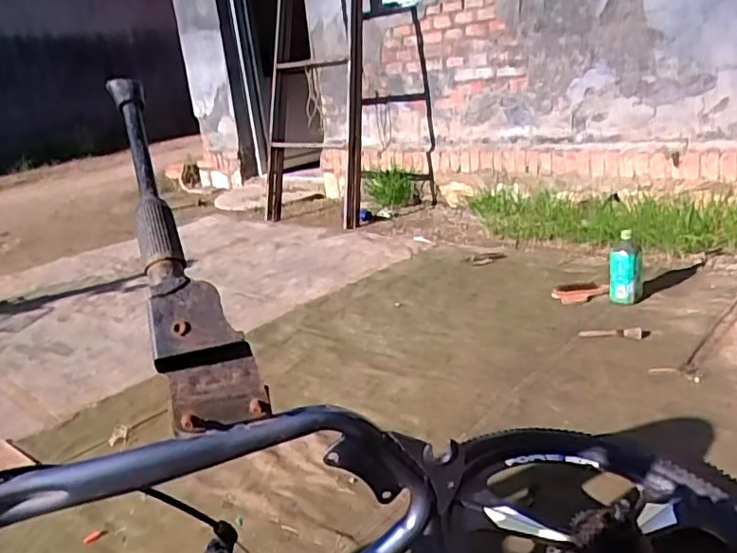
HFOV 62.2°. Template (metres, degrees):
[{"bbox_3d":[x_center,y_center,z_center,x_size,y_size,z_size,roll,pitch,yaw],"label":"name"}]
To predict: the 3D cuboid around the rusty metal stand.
[{"bbox_3d":[-0.129,-0.026,0.397,0.052,0.253,0.030,-14,-21,-25],"label":"rusty metal stand"}]

